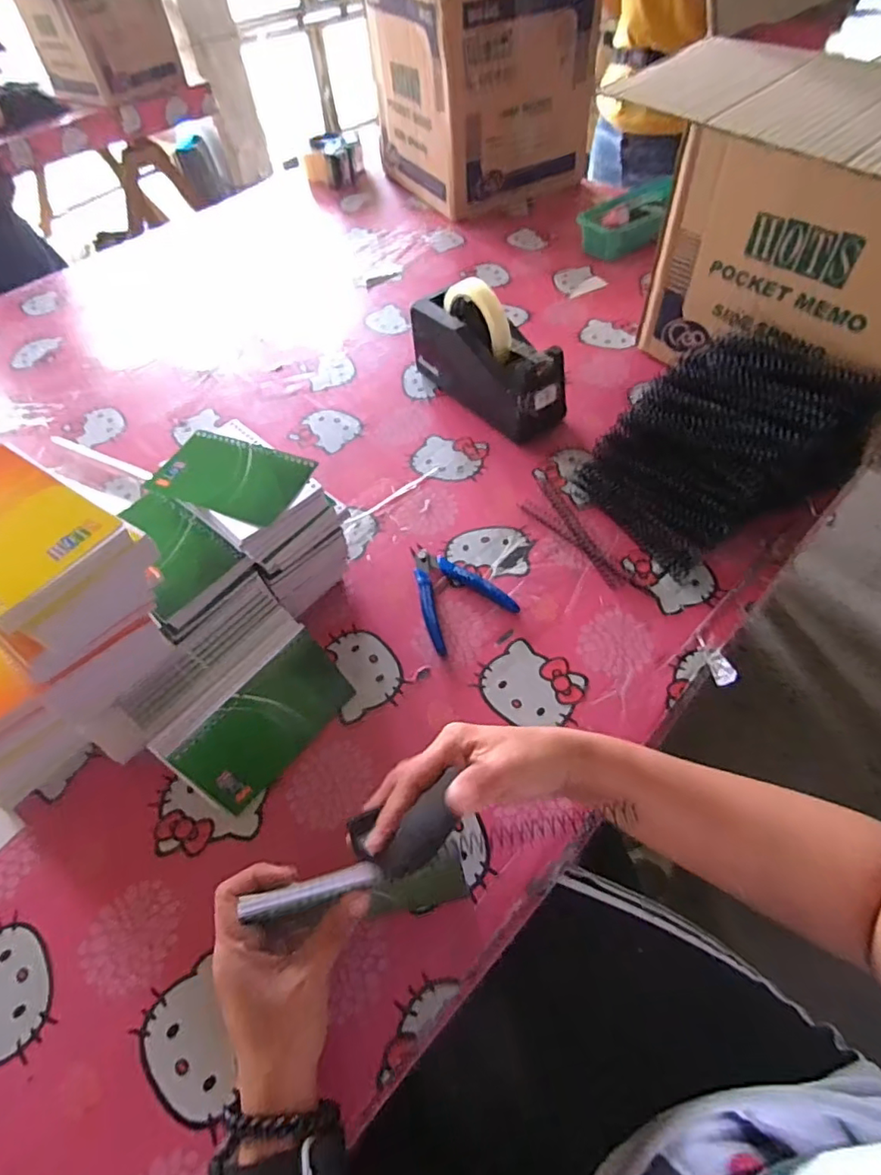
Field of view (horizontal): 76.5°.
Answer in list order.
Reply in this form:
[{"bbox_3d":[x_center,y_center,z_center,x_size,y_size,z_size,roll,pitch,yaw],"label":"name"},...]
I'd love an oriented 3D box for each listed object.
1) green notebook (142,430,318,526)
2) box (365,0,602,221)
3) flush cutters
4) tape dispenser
[{"bbox_3d":[-0.176,-0.094,0.473,0.127,0.004,0.075,16,62,12],"label":"green notebook"},{"bbox_3d":[0.076,-0.873,0.962,0.295,0.304,0.296,-26,57,-13],"label":"box"},{"bbox_3d":[0.006,0.001,0.524,0.082,0.013,0.109,-30,58,-15],"label":"flush cutters"},{"bbox_3d":[0.053,-0.269,0.645,0.068,0.125,0.200,-35,59,-19],"label":"tape dispenser"}]

